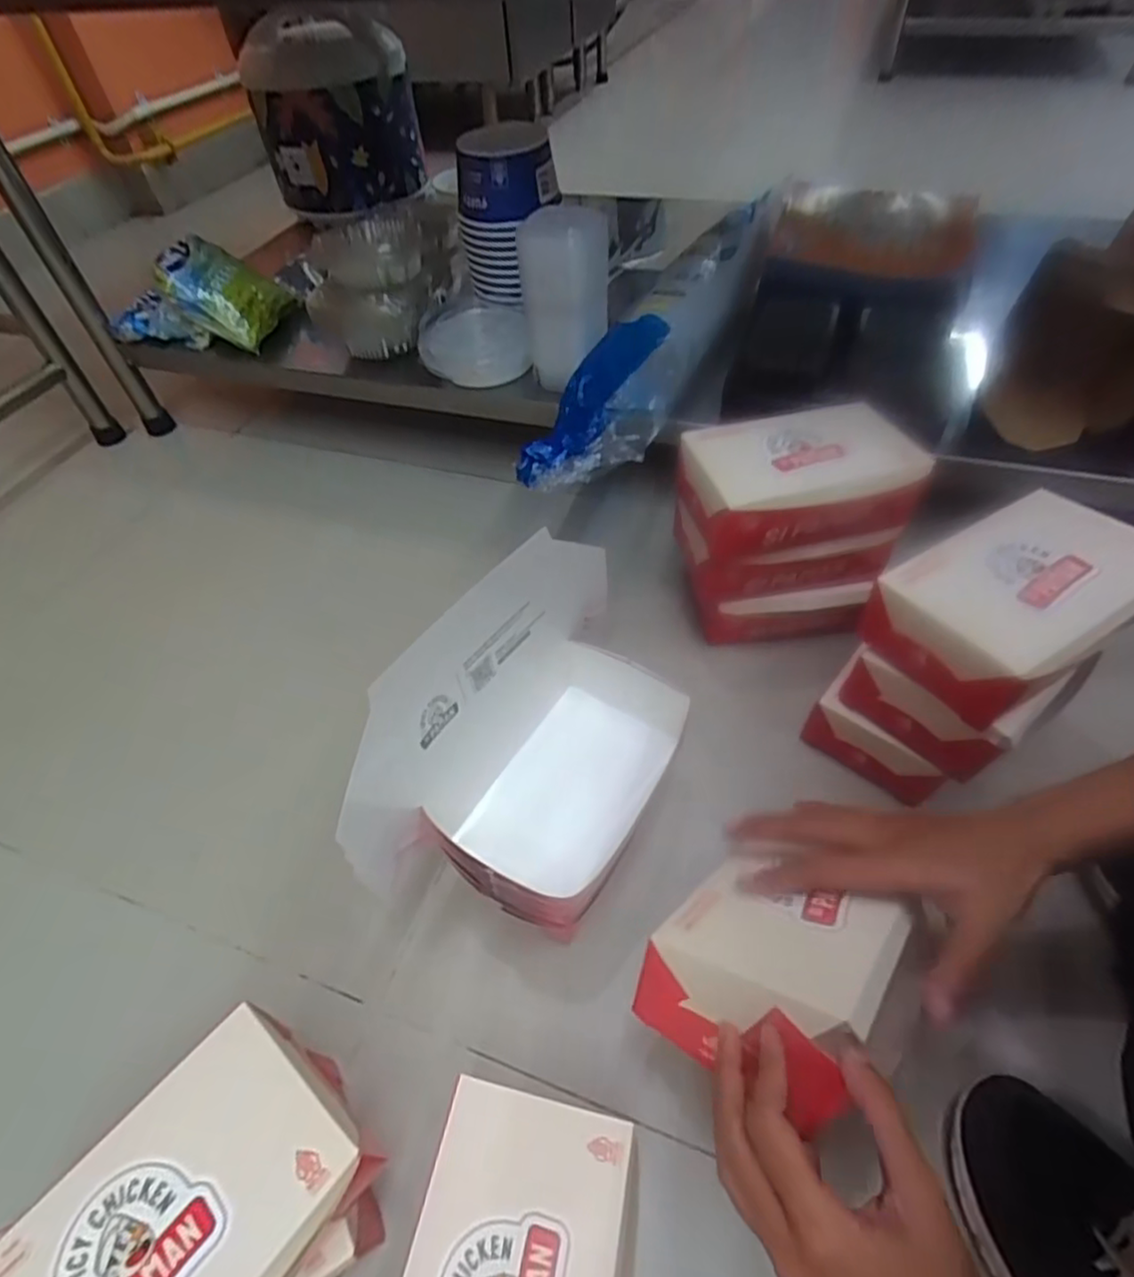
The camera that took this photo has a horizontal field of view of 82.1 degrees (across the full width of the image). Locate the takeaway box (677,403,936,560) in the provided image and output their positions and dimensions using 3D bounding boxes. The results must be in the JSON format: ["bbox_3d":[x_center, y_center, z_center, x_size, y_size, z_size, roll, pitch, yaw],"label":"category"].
[{"bbox_3d":[0.195,-0.136,0.558,0.184,0.068,0.105,-11,51,-4],"label":"takeaway box"}]

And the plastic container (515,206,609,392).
[{"bbox_3d":[0.000,-0.352,0.681,0.088,0.169,0.070,1,51,6],"label":"plastic container"}]

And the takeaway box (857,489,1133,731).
[{"bbox_3d":[0.317,-0.027,0.459,0.177,0.064,0.113,-24,53,-14],"label":"takeaway box"}]

